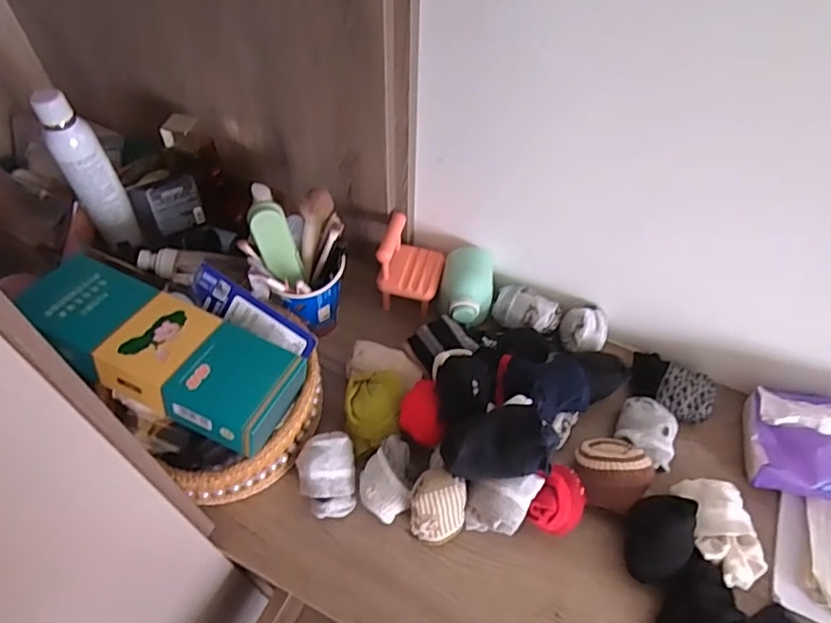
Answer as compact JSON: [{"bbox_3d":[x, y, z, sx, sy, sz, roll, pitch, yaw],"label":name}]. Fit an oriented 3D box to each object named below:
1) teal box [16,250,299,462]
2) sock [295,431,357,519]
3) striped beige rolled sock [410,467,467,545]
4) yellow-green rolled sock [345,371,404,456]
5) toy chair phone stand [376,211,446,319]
[{"bbox_3d":[-0.254,0.038,0.567,0.270,0.065,0.109,27,56,2],"label":"teal box"},{"bbox_3d":[-0.090,0.169,0.584,0.058,0.054,0.073,-12,55,-10],"label":"sock"},{"bbox_3d":[0.023,0.198,0.564,0.054,0.078,0.050,1,54,-1],"label":"striped beige rolled sock"},{"bbox_3d":[-0.045,0.110,0.618,0.061,0.046,0.073,-2,54,-3],"label":"yellow-green rolled sock"},{"bbox_3d":[-0.004,-0.055,0.717,0.075,0.108,0.076,14,54,8],"label":"toy chair phone stand"}]

